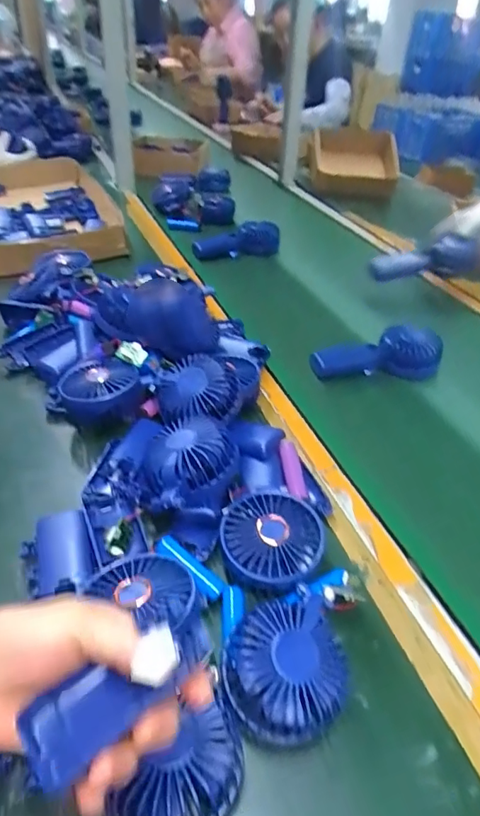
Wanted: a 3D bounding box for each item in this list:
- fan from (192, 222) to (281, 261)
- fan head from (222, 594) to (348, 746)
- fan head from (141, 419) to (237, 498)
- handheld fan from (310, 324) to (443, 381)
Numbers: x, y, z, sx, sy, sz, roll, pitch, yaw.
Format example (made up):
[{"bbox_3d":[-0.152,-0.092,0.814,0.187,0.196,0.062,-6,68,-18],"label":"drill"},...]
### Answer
[{"bbox_3d":[0.002,-0.314,0.995,0.168,0.063,0.064,-14,40,-21],"label":"fan"},{"bbox_3d":[0.032,0.176,0.351,0.086,0.038,0.086,8,52,-10],"label":"fan head"},{"bbox_3d":[-0.048,0.045,0.469,0.073,0.032,0.077,2,37,-1],"label":"fan head"},{"bbox_3d":[0.188,-0.068,0.694,0.180,0.044,0.074,-13,40,-20],"label":"handheld fan"}]

